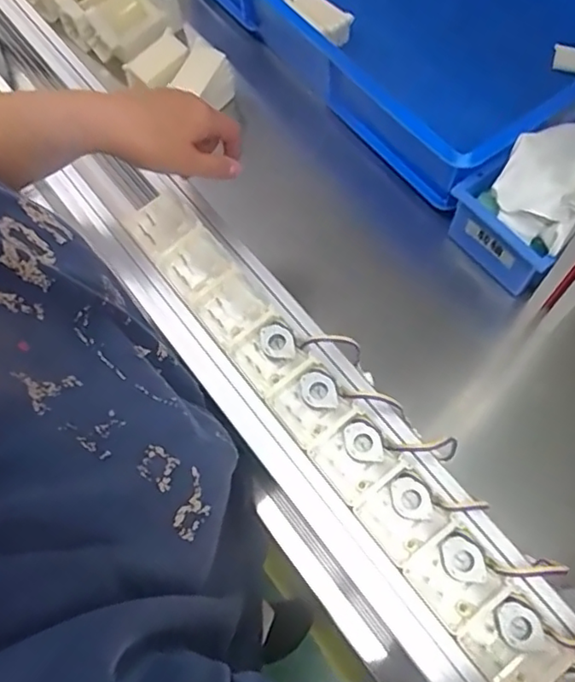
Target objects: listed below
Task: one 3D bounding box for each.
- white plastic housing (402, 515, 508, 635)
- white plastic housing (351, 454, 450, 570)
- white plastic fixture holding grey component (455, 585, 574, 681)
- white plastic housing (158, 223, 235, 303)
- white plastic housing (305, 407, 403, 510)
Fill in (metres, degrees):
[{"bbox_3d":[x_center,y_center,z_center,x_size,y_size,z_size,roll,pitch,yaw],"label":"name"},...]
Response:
[{"bbox_3d":[0.109,0.153,0.393,0.050,0.011,0.050,-36,70,-14],"label":"white plastic housing"},{"bbox_3d":[0.078,0.116,0.410,0.051,0.011,0.048,-38,70,-14],"label":"white plastic housing"},{"bbox_3d":[0.141,0.192,0.377,0.048,0.012,0.053,-34,69,-13],"label":"white plastic fixture holding grey component"},{"bbox_3d":[-0.076,-0.064,0.495,0.049,0.016,0.051,-37,70,-14],"label":"white plastic housing"},{"bbox_3d":[0.047,0.082,0.427,0.048,0.012,0.049,-38,70,-14],"label":"white plastic housing"}]

